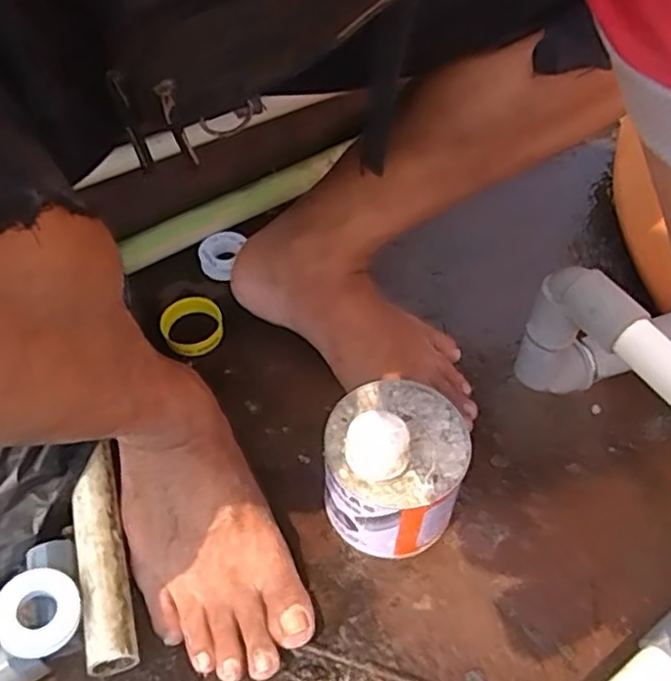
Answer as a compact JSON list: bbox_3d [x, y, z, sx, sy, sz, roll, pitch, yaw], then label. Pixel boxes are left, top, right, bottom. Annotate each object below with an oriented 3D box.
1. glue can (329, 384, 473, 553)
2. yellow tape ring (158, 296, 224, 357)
[{"bbox_3d":[0.044,0.089,0.495,0.095,0.116,0.100,0,53,0],"label":"glue can"},{"bbox_3d":[-0.132,-0.012,0.630,0.055,0.019,0.055,0,53,0],"label":"yellow tape ring"}]

